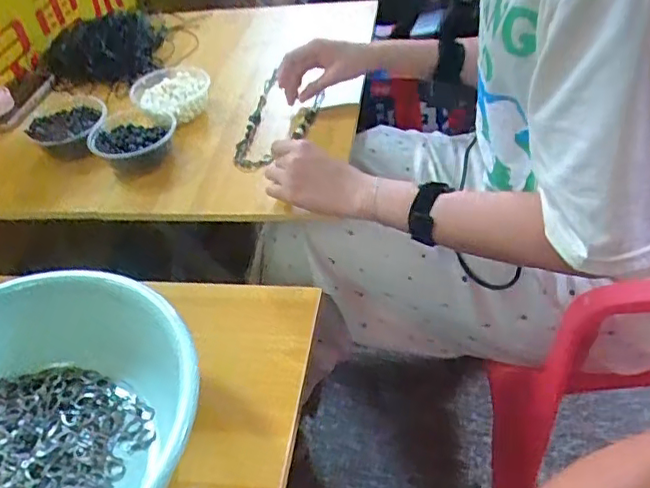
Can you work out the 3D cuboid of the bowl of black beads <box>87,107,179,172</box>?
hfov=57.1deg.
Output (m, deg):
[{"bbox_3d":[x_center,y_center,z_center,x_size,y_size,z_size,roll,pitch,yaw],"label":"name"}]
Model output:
[{"bbox_3d":[-0.254,-0.133,0.793,0.118,0.047,0.129,-2,42,6],"label":"bowl of black beads"}]

